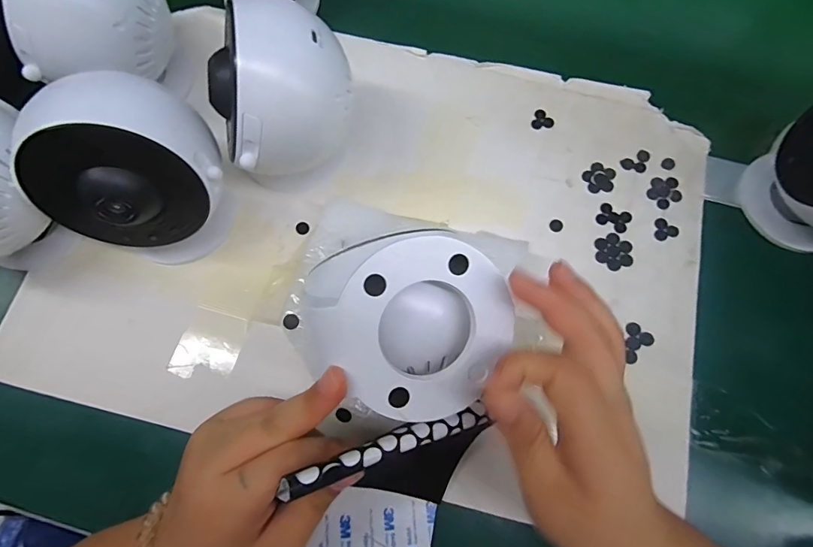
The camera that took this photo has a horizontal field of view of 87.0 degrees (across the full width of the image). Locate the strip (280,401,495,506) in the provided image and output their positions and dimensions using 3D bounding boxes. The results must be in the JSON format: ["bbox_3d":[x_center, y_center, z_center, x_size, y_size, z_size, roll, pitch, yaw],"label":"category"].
[{"bbox_3d":[-0.004,0.080,0.201,0.108,0.004,0.012,-5,61,-33],"label":"strip"}]

